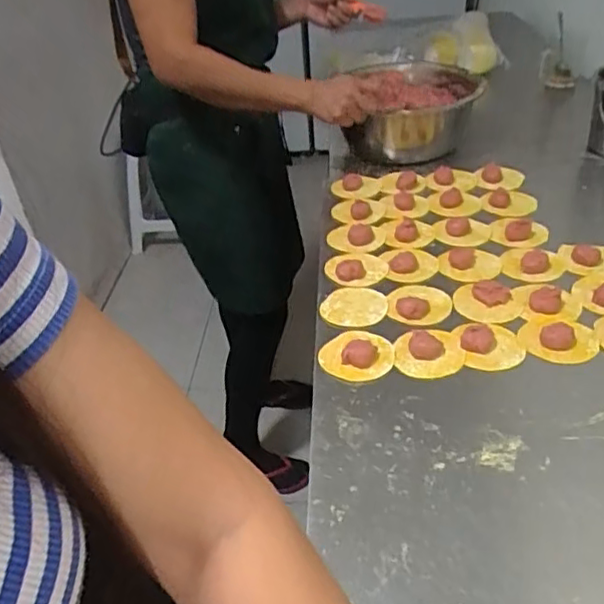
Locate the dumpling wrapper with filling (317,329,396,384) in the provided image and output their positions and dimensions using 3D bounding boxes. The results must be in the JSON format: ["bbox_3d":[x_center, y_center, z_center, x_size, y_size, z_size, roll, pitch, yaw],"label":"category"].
[{"bbox_3d":[0.065,0.061,0.712,0.077,0.013,0.073,-4,38,3],"label":"dumpling wrapper with filling"}]

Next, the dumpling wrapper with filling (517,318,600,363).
[{"bbox_3d":[0.297,0.041,0.710,0.085,0.016,0.069,10,41,20],"label":"dumpling wrapper with filling"}]

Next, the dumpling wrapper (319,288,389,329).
[{"bbox_3d":[0.068,0.007,0.800,0.082,0.009,0.085,-1,37,1],"label":"dumpling wrapper"}]

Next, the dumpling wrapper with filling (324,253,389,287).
[{"bbox_3d":[0.075,-0.051,0.856,0.085,0.015,0.078,-4,38,2],"label":"dumpling wrapper with filling"}]

